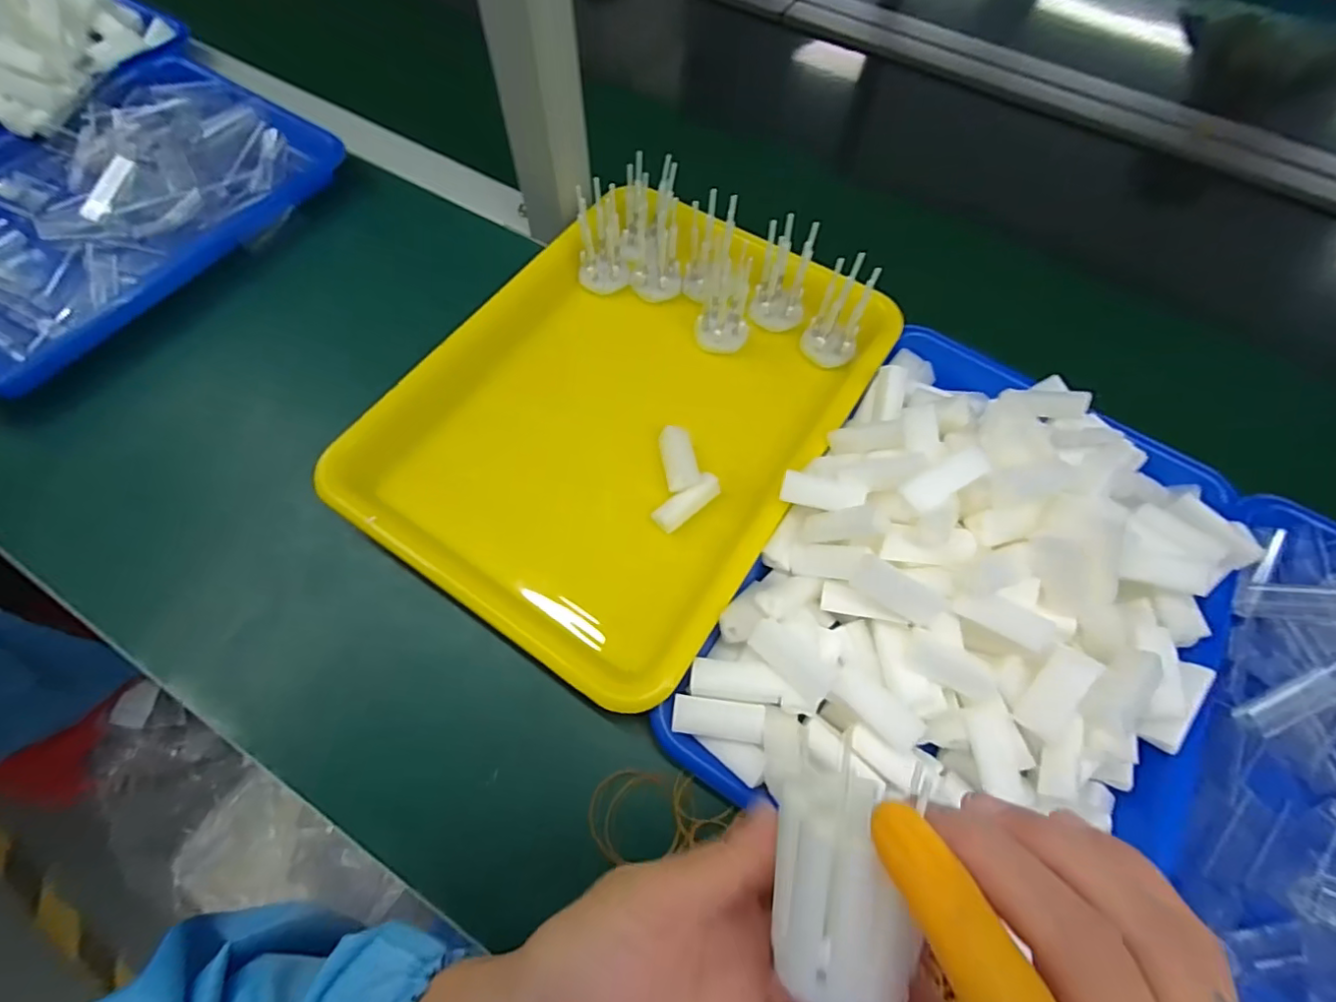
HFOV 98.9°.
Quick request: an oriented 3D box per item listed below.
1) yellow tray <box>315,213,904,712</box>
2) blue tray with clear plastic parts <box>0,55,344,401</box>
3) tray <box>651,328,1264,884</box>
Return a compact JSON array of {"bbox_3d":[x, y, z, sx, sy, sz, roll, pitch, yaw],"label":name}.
[{"bbox_3d":[-0.030,-0.062,0.380,0.257,0.043,0.315,31,67,13],"label":"yellow tray"},{"bbox_3d":[-0.461,-0.236,0.458,0.225,0.043,0.331,31,67,13],"label":"blue tray with clear plastic parts"},{"bbox_3d":[0.184,0.045,0.305,0.237,0.073,0.329,32,67,13],"label":"tray"}]

